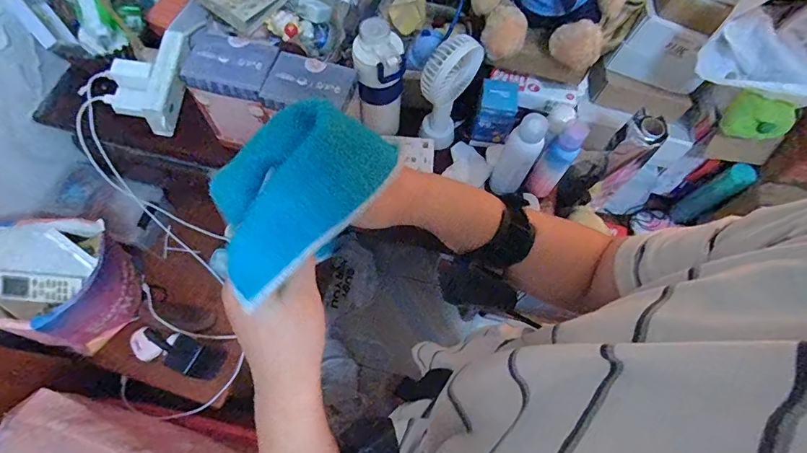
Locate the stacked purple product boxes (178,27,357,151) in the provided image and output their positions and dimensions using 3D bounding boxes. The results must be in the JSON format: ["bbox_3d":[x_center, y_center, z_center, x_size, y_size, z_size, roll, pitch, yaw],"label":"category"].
[{"bbox_3d":[-0.183,-0.180,0.628,0.221,0.133,0.091,16,67,4],"label":"stacked purple product boxes"}]

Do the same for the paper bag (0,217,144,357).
[{"bbox_3d":[-0.589,0.090,0.742,0.201,0.221,0.190,22,67,6],"label":"paper bag"}]

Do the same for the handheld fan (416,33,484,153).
[{"bbox_3d":[0.065,-0.198,0.654,0.056,0.186,0.088,31,69,10],"label":"handheld fan"}]

